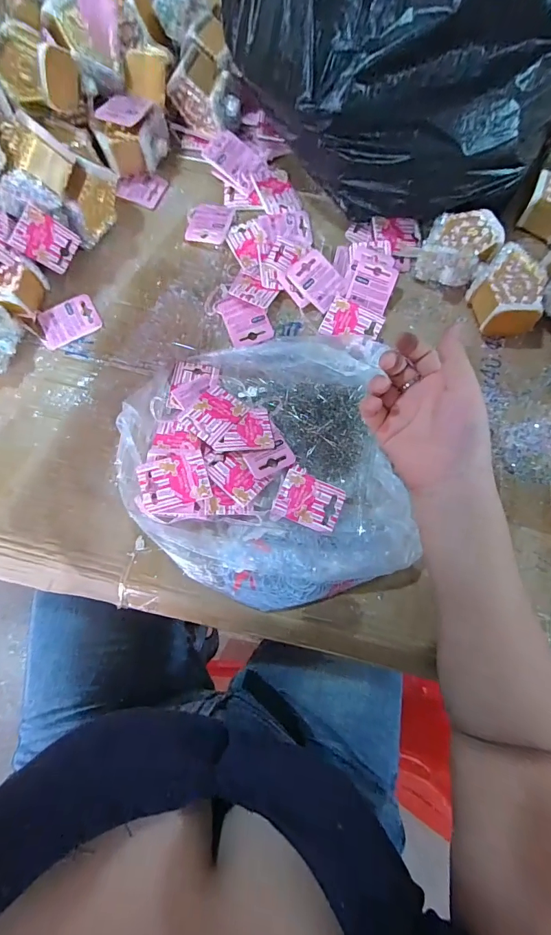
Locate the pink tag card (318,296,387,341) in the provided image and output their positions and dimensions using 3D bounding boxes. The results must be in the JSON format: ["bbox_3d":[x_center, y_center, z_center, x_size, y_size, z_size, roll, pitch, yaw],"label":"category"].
[{"bbox_3d":[0.085,-0.158,0.447,0.061,0.011,0.041,22,75,4],"label":"pink tag card"}]

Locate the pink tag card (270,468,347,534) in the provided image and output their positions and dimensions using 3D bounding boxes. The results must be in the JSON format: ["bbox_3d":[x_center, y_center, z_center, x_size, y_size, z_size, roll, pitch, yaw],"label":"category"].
[{"bbox_3d":[0.031,0.034,0.384,0.060,0.005,0.049,21,75,9],"label":"pink tag card"}]

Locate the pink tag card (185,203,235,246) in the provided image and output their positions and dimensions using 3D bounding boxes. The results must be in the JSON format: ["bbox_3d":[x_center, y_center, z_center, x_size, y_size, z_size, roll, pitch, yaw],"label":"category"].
[{"bbox_3d":[-0.078,-0.287,0.479,0.052,0.004,0.057,12,75,2],"label":"pink tag card"}]

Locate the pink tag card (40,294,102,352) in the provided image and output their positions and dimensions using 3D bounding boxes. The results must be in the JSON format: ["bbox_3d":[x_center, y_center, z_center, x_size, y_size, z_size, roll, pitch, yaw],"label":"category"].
[{"bbox_3d":[-0.228,-0.162,0.453,0.064,0.004,0.047,-30,85,-8],"label":"pink tag card"}]

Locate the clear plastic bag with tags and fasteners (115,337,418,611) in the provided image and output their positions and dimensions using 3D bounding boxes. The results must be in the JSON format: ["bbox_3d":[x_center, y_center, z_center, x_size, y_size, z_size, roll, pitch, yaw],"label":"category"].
[{"bbox_3d":[-0.014,0.000,0.397,0.255,0.043,0.250,-9,75,-4],"label":"clear plastic bag with tags and fasteners"}]

